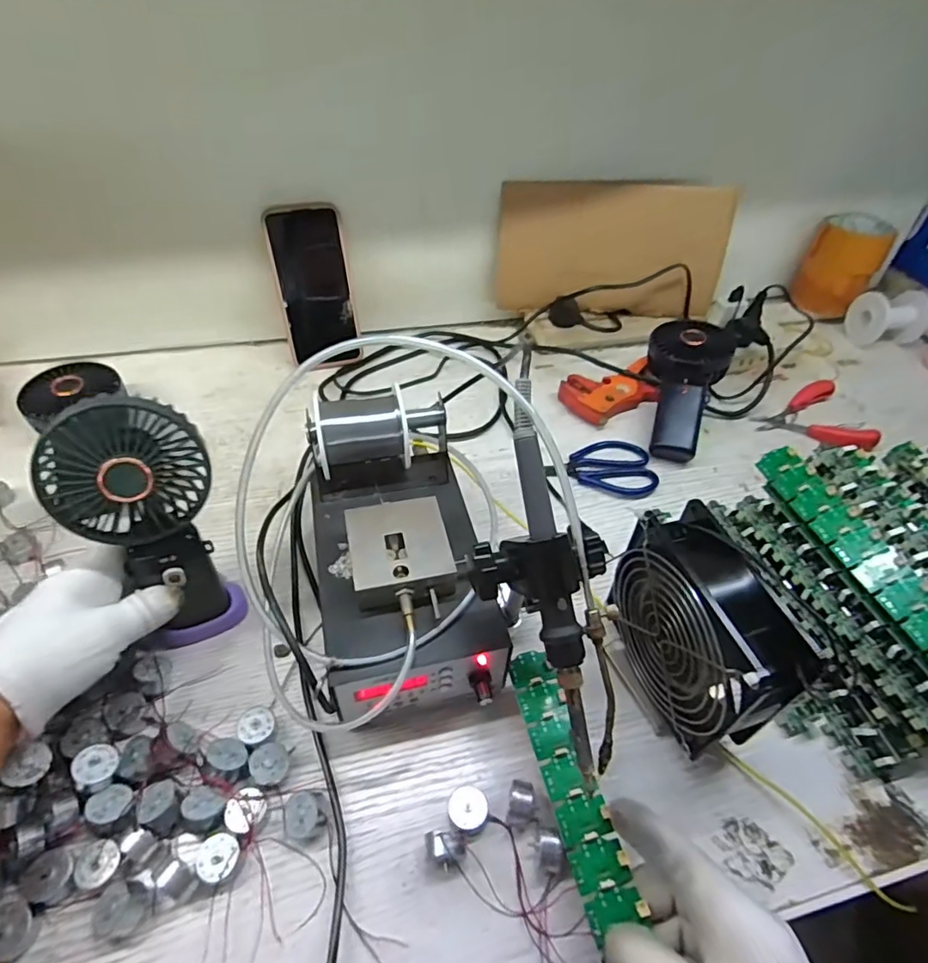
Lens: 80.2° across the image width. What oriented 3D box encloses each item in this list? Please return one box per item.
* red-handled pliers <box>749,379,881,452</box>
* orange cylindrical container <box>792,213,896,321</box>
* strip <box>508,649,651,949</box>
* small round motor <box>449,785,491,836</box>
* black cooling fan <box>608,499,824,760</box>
[{"bbox_3d":[0.380,-0.074,0.611,0.119,0.021,0.098,1,48,-3],"label":"red-handled pliers"},{"bbox_3d":[0.517,-0.296,0.759,0.085,0.102,0.091,36,55,26],"label":"orange cylindrical container"},{"bbox_3d":[0.068,0.189,0.310,0.030,0.009,0.195,-9,51,-11],"label":"strip"},{"bbox_3d":[0.003,0.198,0.334,0.024,0.014,0.026,2,48,-2],"label":"small round motor"},{"bbox_3d":[0.142,0.094,0.346,0.050,0.118,0.119,-14,50,-16],"label":"black cooling fan"}]

